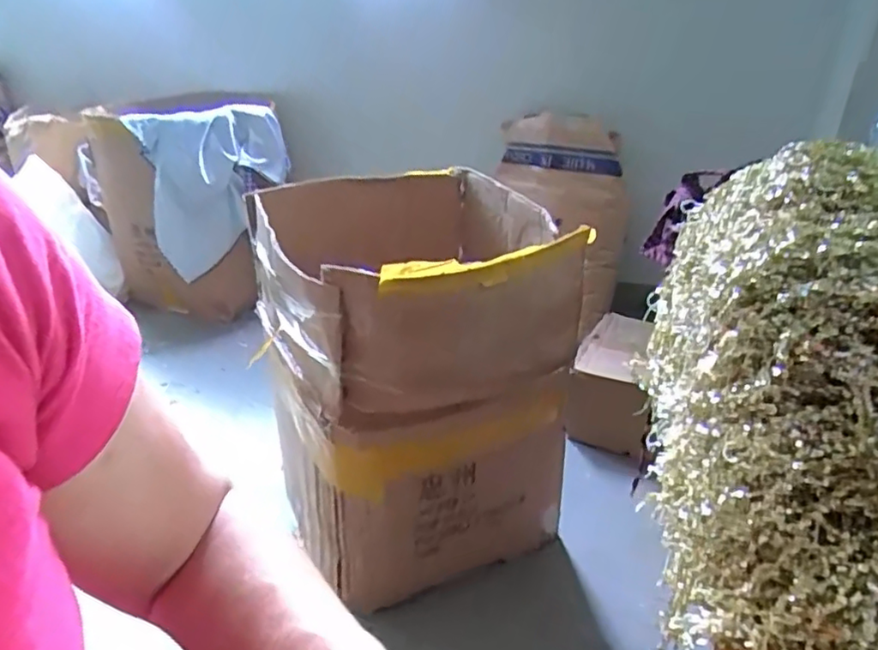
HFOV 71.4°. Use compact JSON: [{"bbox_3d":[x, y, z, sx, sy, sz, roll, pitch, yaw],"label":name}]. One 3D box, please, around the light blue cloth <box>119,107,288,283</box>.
[{"bbox_3d":[-0.593,-0.361,1.642,0.374,0.387,0.090,-7,29,-12],"label":"light blue cloth"}]

